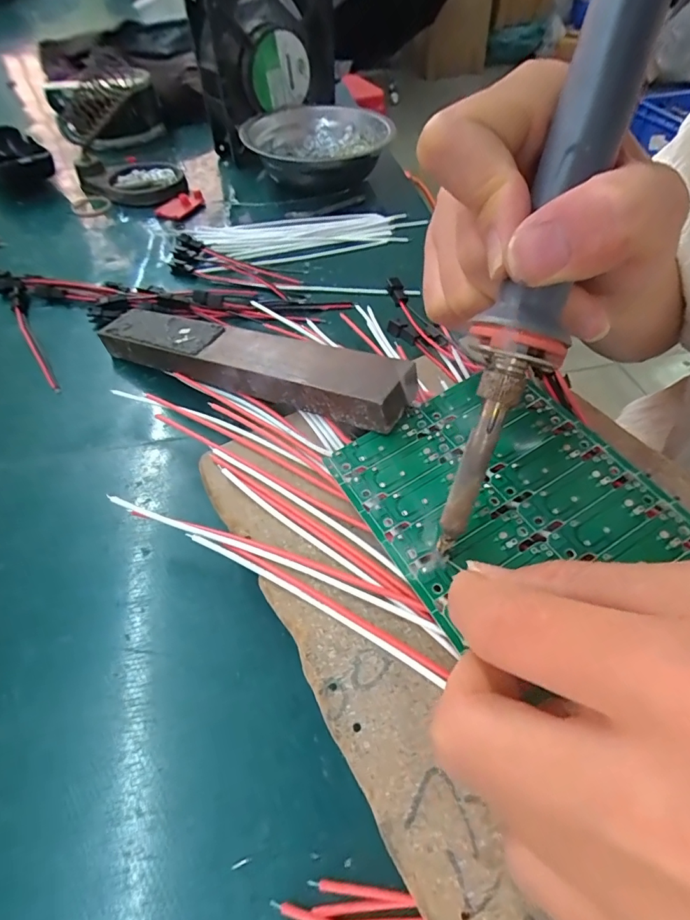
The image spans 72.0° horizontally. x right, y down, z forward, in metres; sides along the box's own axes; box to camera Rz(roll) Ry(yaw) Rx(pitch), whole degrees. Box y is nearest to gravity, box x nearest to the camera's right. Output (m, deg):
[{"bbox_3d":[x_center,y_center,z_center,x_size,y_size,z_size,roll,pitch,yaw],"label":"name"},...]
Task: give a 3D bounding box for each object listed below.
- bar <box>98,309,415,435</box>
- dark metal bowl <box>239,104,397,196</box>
[{"bbox_3d":[-0.054,-0.049,0.229,0.184,0.019,0.031,19,54,31],"label":"bar"},{"bbox_3d":[-0.027,-0.278,0.421,0.121,0.035,0.109,-17,54,-12],"label":"dark metal bowl"}]

